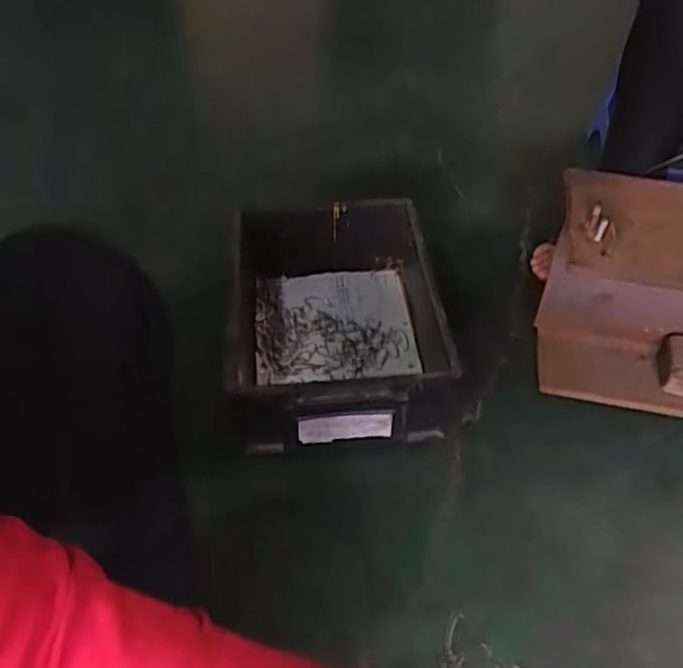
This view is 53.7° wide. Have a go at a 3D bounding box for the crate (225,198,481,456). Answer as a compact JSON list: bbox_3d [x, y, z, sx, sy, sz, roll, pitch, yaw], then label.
[{"bbox_3d":[-0.003,-0.024,0.832,0.271,0.136,0.338,-5,46,-7],"label":"crate"}]

